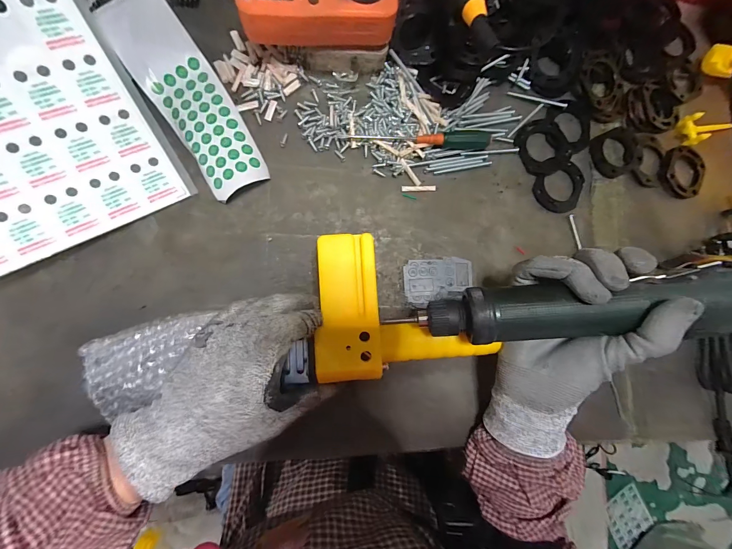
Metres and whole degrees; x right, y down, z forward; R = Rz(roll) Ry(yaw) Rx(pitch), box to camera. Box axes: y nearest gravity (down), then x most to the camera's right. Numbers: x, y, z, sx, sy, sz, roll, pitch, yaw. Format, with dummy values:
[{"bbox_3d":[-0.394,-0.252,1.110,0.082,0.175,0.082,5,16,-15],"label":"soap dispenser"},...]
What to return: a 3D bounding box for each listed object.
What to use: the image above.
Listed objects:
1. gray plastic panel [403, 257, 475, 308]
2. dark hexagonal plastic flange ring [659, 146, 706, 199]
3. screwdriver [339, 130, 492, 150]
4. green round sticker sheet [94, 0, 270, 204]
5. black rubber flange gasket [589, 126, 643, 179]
[{"bbox_3d":[0.072,0.006,0.306,0.069,0.007,0.044,-5,88,-9],"label":"gray plastic panel"},{"bbox_3d":[0.358,-0.117,0.352,0.061,0.010,0.061,10,85,-8],"label":"dark hexagonal plastic flange ring"},{"bbox_3d":[0.052,-0.131,0.304,0.145,0.016,0.016,-3,87,-9],"label":"screwdriver"},{"bbox_3d":[-0.158,-0.162,0.279,0.059,0.015,0.193,-34,92,-9],"label":"green round sticker sheet"},{"bbox_3d":[0.276,-0.134,0.343,0.063,0.005,0.050,-26,91,-9],"label":"black rubber flange gasket"}]

